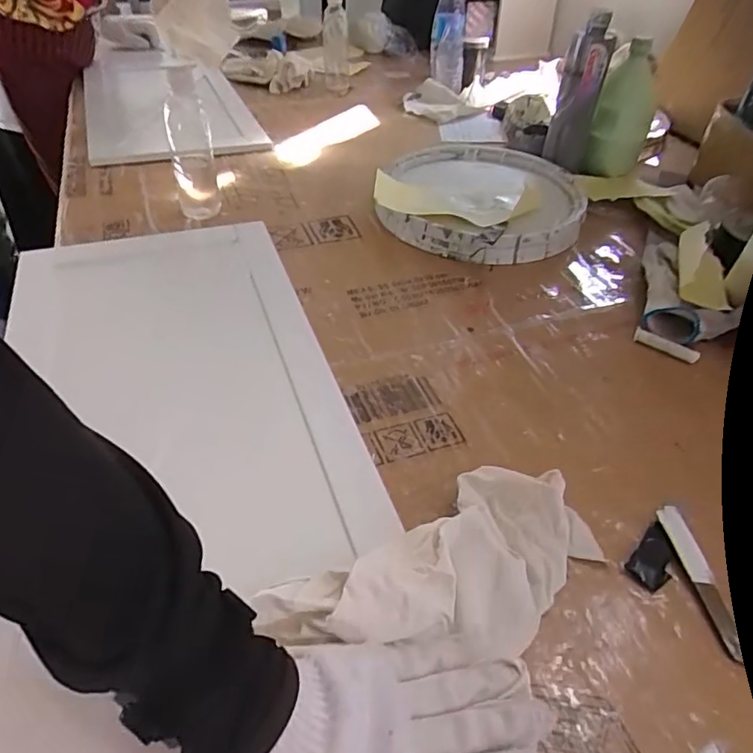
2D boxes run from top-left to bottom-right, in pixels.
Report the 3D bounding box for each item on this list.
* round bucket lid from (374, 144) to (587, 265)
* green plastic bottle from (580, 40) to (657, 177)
[{"bbox_3d":[0.151,-0.254,0.812,0.283,0.044,0.284,1,43,-1],"label":"round bucket lid"},{"bbox_3d":[0.384,-0.410,0.858,0.082,0.173,0.065,16,45,15],"label":"green plastic bottle"}]

